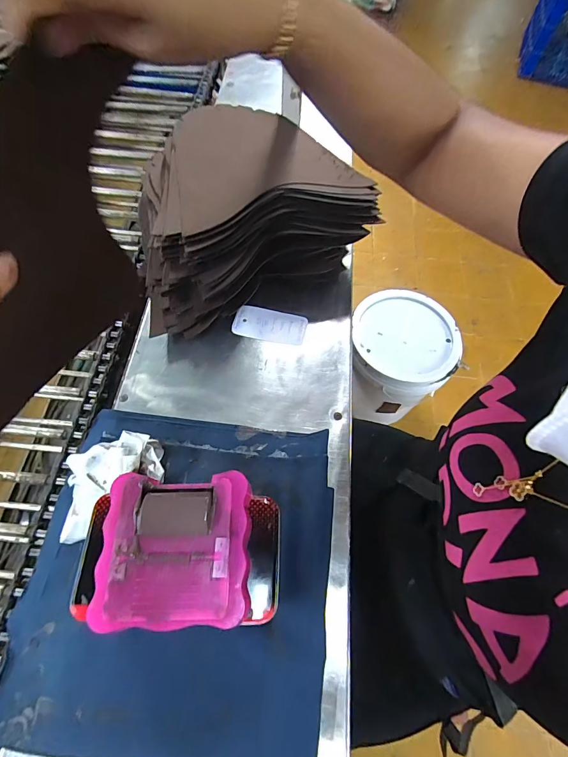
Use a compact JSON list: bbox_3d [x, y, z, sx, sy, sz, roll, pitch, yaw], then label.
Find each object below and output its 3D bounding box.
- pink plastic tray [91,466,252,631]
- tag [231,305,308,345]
[{"bbox_3d":[-0.081,0.125,0.276,0.108,0.008,0.102,-1,63,-3],"label":"pink plastic tray"},{"bbox_3d":[-0.020,-0.077,0.530,0.101,0.008,0.052,11,63,3],"label":"tag"}]

